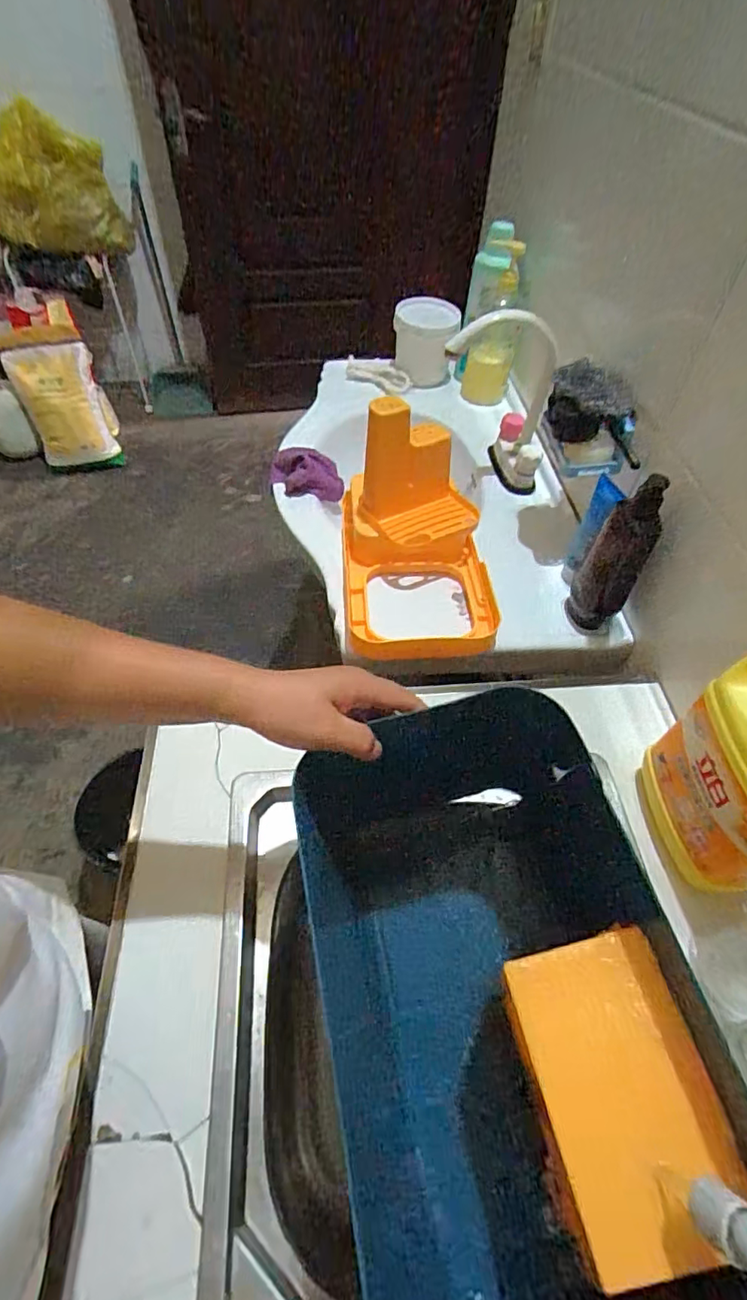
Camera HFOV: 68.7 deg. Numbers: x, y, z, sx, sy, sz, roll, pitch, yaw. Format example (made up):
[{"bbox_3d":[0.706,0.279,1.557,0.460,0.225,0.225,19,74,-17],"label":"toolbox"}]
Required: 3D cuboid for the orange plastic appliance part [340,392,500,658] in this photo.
[{"bbox_3d":[0.060,-0.158,0.708,0.205,0.197,0.293,2,53,-1],"label":"orange plastic appliance part"}]

